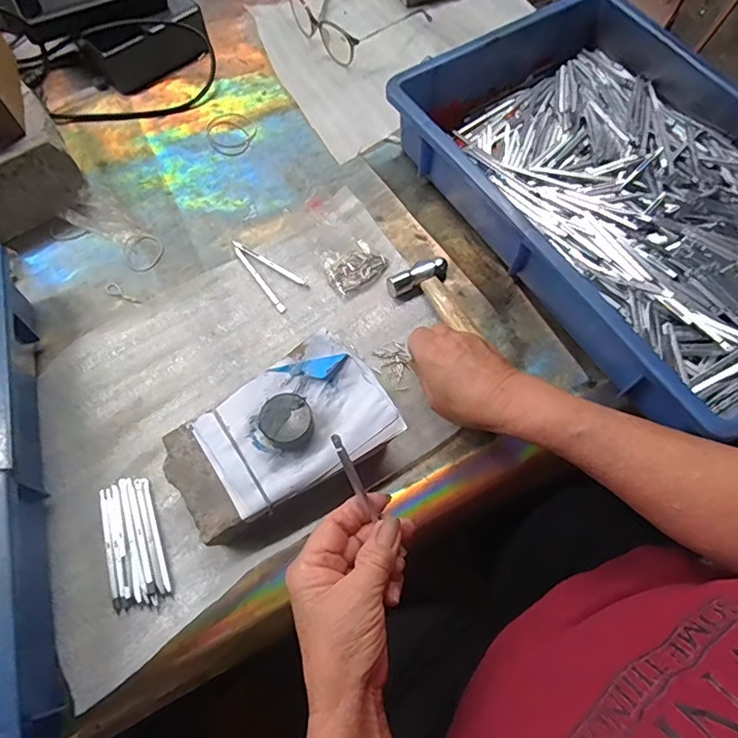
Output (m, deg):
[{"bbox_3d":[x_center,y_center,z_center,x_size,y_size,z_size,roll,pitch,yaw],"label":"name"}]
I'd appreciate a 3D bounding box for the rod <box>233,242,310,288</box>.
[{"bbox_3d":[-0.096,-0.104,0.492,0.091,0.004,0.007,31,70,13],"label":"rod"}]

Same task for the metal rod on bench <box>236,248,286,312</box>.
[{"bbox_3d":[-0.107,-0.087,0.487,0.006,0.004,0.088,-34,70,-14],"label":"metal rod on bench"}]

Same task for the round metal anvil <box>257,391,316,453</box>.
[{"bbox_3d":[-0.061,0.039,0.376,0.039,0.019,0.037,0,66,0],"label":"round metal anvil"}]

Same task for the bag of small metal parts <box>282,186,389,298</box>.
[{"bbox_3d":[-0.033,-0.124,0.492,0.056,0.031,0.102,-38,71,-15],"label":"bag of small metal parts"}]

